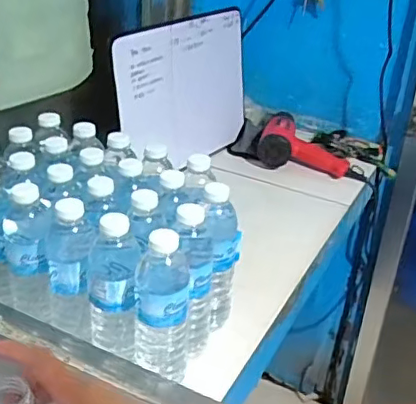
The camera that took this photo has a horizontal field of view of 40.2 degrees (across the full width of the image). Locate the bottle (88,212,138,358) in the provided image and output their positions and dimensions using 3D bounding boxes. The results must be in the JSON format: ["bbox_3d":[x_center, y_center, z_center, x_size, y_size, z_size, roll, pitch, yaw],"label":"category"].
[{"bbox_3d":[-0.105,0.096,0.630,0.053,0.154,0.053,-2,30,-10],"label":"bottle"}]

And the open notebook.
[{"bbox_3d":[-0.033,-0.221,1.144,0.028,0.283,0.388,15,31,32],"label":"open notebook"}]

